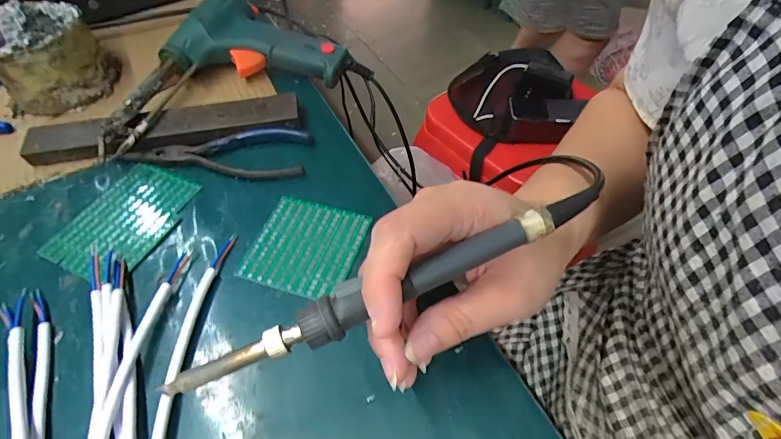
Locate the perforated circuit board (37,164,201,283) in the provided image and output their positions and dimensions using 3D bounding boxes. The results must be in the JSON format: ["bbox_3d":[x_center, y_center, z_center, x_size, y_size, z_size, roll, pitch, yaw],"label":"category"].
[{"bbox_3d":[-0.188,-0.001,0.311,0.071,0.004,0.093,22,56,18],"label":"perforated circuit board"}]

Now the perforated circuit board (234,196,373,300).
[{"bbox_3d":[-0.056,0.017,0.290,0.070,0.004,0.067,13,56,14],"label":"perforated circuit board"}]

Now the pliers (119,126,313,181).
[{"bbox_3d":[-0.135,-0.052,0.340,0.141,0.010,0.048,1,52,3],"label":"pliers"}]

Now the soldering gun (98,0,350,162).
[{"bbox_3d":[-0.156,-0.135,0.377,0.210,0.052,0.116,-30,57,-19],"label":"soldering gun"}]

